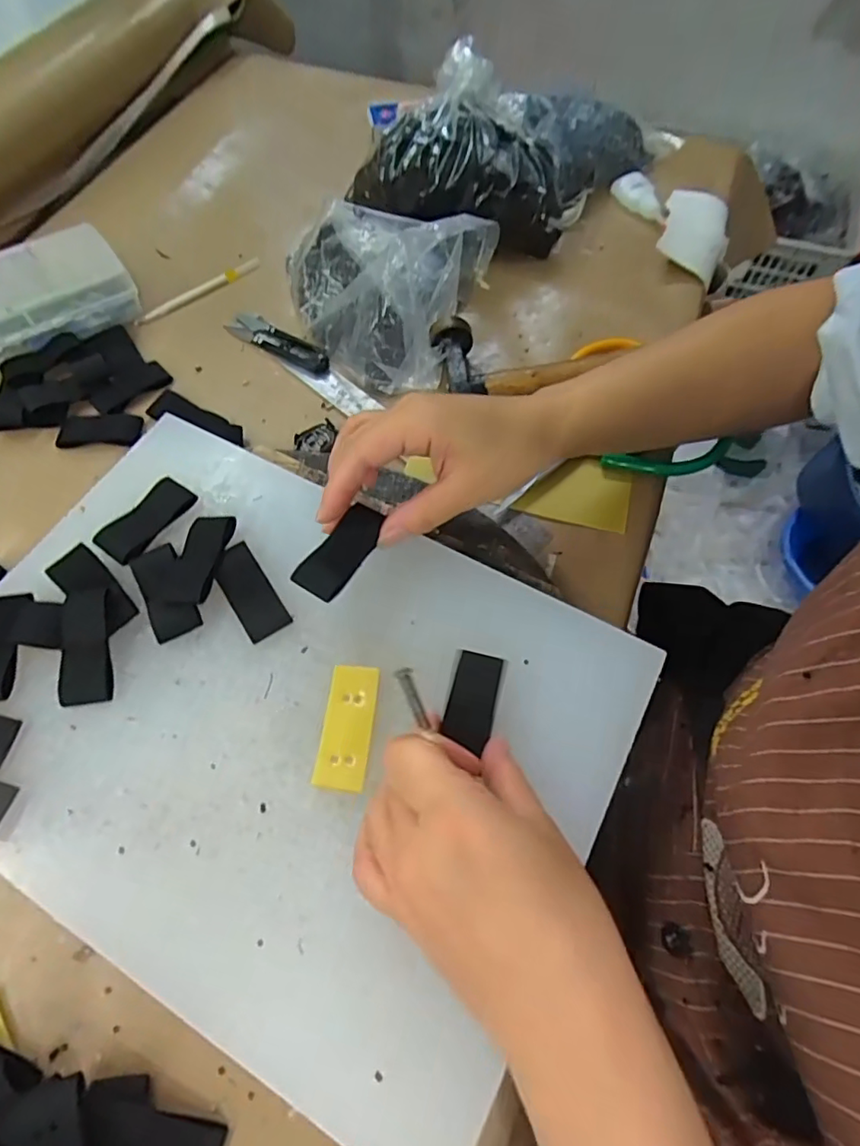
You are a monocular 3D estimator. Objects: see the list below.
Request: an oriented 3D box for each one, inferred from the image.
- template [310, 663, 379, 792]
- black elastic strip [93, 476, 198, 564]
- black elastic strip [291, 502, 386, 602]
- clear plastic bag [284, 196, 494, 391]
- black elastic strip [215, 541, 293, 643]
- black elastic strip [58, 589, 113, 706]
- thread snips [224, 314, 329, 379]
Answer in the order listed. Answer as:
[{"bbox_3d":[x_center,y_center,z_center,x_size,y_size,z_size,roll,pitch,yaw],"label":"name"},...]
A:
[{"bbox_3d":[-0.043,0.079,0.293,0.025,0.004,0.061,5,63,4],"label":"template"},{"bbox_3d":[-0.175,-0.033,0.350,0.030,0.004,0.060,32,68,16],"label":"black elastic strip"},{"bbox_3d":[-0.047,-0.013,0.309,0.027,0.004,0.060,28,65,19],"label":"black elastic strip"},{"bbox_3d":[-0.054,-0.225,0.434,0.180,0.083,0.121,26,67,14],"label":"clear plastic bag"},{"bbox_3d":[-0.104,0.010,0.326,0.024,0.006,0.061,-32,67,-14],"label":"black elastic strip"},{"bbox_3d":[-0.189,0.039,0.309,0.027,0.011,0.063,-10,63,-4],"label":"black elastic strip"},{"bbox_3d":[-0.122,-0.189,0.462,0.101,0.008,0.026,31,68,16],"label":"thread snips"}]

